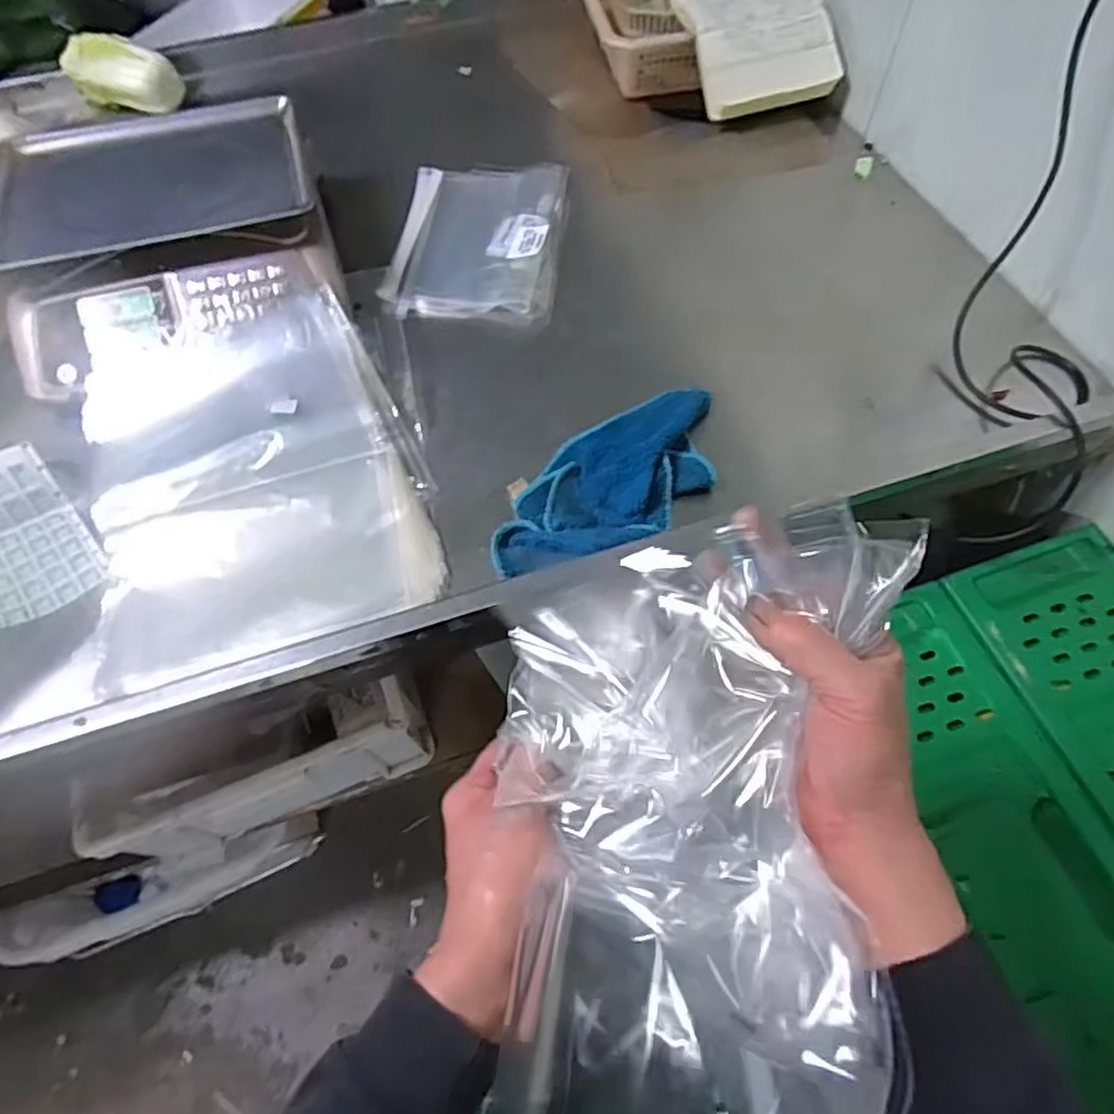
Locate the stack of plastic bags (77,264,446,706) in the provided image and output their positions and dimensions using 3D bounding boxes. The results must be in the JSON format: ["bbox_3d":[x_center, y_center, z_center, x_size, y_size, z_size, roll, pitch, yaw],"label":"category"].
[{"bbox_3d":[-0.305,-0.105,0.653,0.293,0.067,0.421,-18,61,-8],"label":"stack of plastic bags"}]

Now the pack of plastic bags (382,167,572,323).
[{"bbox_3d":[-0.094,-0.402,0.838,0.204,0.019,0.272,5,61,5],"label":"pack of plastic bags"}]

